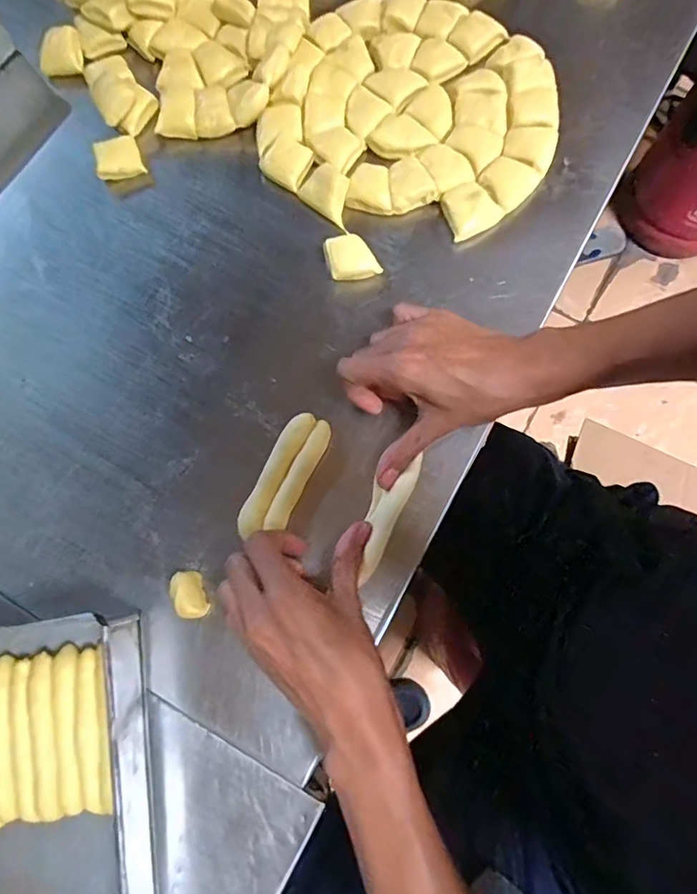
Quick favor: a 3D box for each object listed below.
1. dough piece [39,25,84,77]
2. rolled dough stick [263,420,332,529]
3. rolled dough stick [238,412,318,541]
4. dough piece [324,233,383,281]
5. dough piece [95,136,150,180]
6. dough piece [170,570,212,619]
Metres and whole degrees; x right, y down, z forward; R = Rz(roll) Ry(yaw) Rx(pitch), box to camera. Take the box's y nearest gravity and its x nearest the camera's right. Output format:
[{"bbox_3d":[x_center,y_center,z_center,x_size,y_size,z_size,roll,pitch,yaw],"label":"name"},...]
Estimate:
[{"bbox_3d":[-0.278,-0.378,0.499,0.043,0.022,0.045,-10,77,0],"label":"dough piece"},{"bbox_3d":[-0.036,0.020,0.391,0.017,0.013,0.088,25,79,8],"label":"rolled dough stick"},{"bbox_3d":[-0.055,0.019,0.394,0.020,0.018,0.101,24,79,8],"label":"rolled dough stick"},{"bbox_3d":[0.003,-0.159,0.438,0.040,0.019,0.039,-16,78,-2],"label":"dough piece"},{"bbox_3d":[-0.210,-0.261,0.469,0.041,0.015,0.040,-20,77,-2],"label":"dough piece"},{"bbox_3d":[-0.115,0.107,0.375,0.021,0.019,0.034,-23,77,-3],"label":"dough piece"}]

